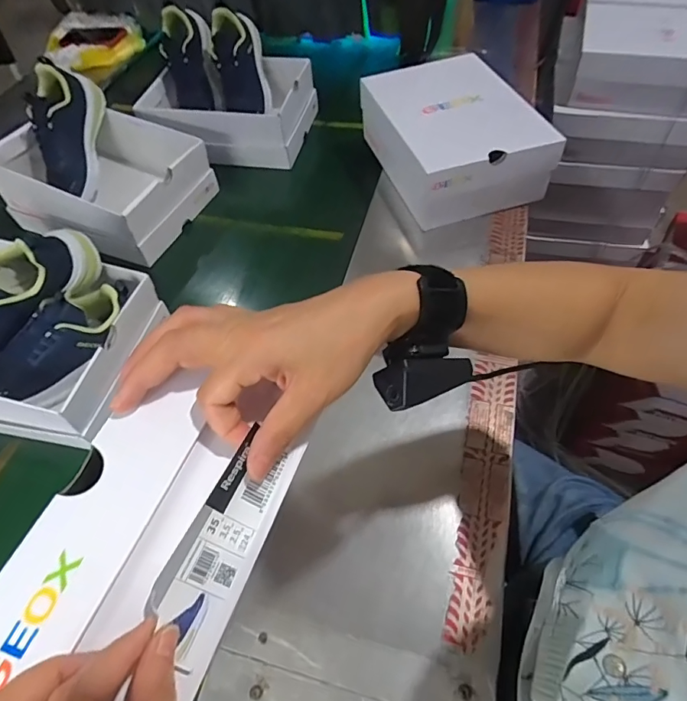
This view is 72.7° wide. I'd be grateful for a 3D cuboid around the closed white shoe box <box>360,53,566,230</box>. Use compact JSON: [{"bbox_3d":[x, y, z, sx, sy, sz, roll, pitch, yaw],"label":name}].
[{"bbox_3d":[0.193,-0.388,0.840,0.270,0.111,0.353,-10,56,-1],"label":"closed white shoe box"}]

